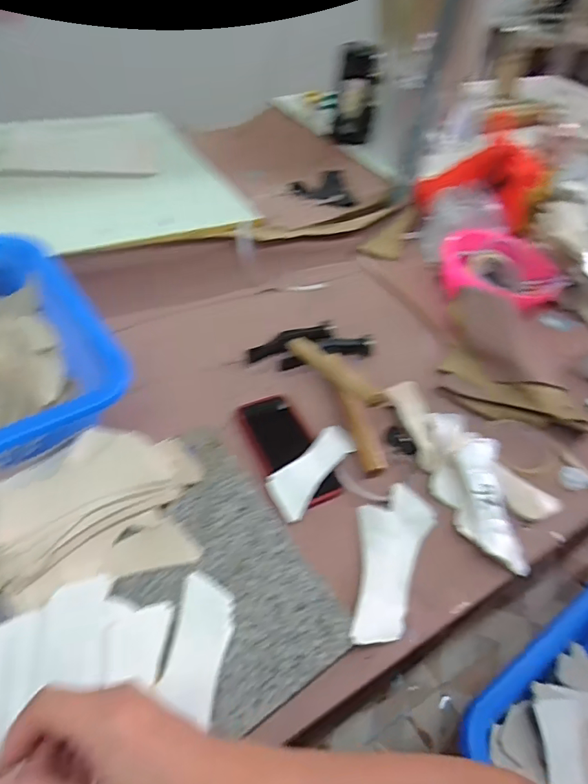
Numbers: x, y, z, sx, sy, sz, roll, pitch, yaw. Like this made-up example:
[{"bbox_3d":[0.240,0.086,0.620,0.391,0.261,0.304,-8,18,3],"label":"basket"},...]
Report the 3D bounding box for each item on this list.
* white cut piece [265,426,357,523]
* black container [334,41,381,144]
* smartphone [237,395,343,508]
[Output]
[{"bbox_3d":[0.026,0.092,0.592,0.058,0.010,0.146,37,51,22],"label":"white cut piece"},{"bbox_3d":[0.134,-0.633,1.060,0.079,0.194,0.078,5,47,2],"label":"black container"},{"bbox_3d":[-0.009,0.072,0.611,0.074,0.017,0.167,-19,51,-20],"label":"smartphone"}]

